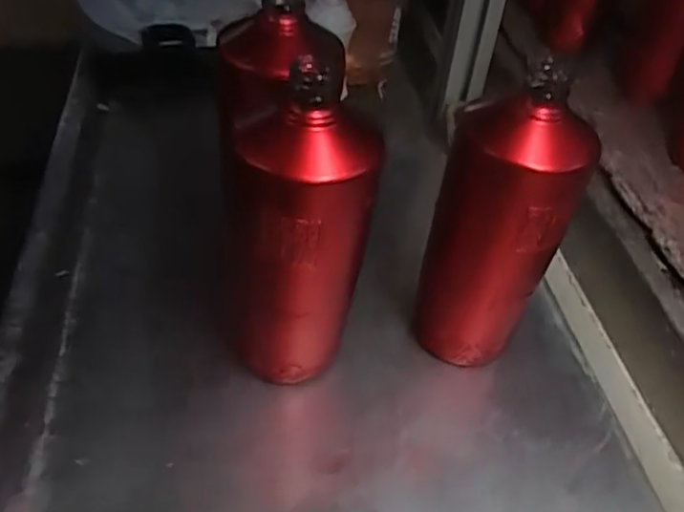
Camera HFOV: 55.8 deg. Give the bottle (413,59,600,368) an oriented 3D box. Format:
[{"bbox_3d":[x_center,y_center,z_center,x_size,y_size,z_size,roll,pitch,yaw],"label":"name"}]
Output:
[{"bbox_3d":[0.098,-0.010,0.427,0.078,0.207,0.068,14,42,3],"label":"bottle"}]

